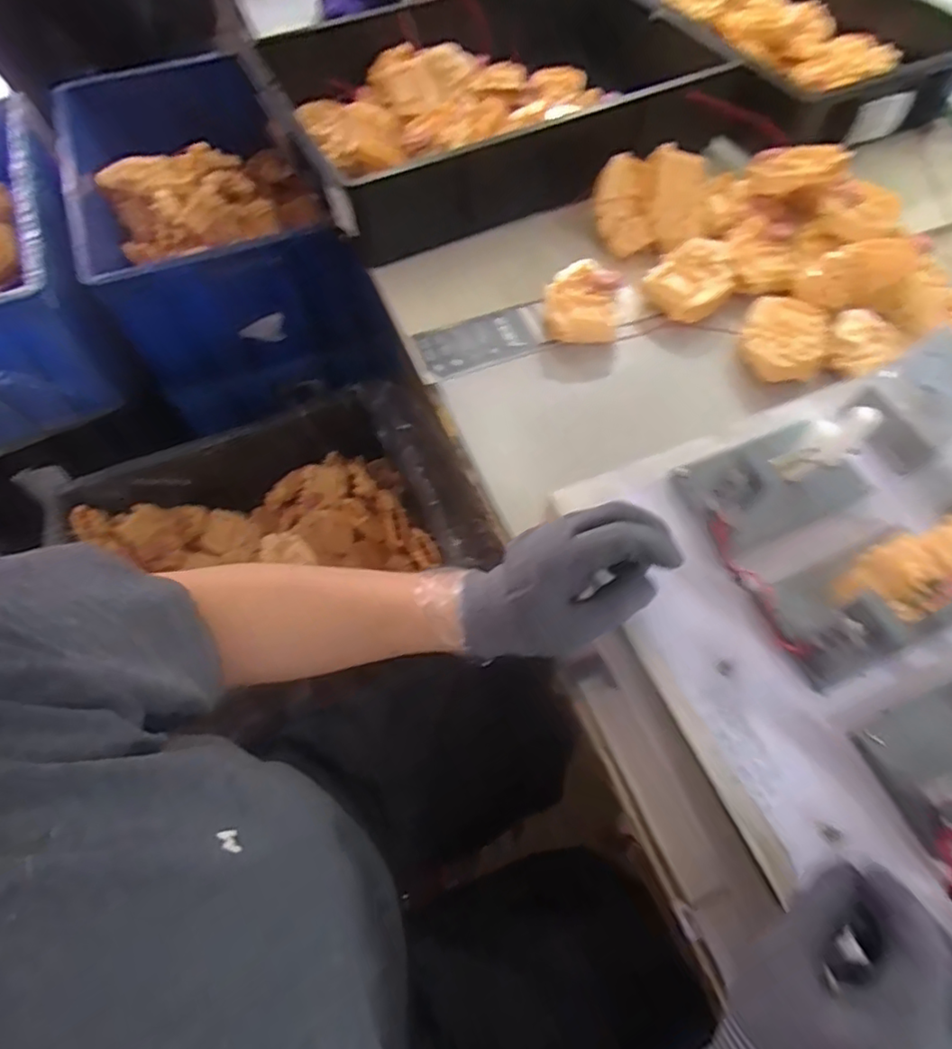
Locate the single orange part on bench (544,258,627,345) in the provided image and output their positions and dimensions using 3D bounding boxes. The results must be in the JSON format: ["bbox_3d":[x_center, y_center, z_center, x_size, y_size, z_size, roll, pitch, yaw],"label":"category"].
[{"bbox_3d":[0.106,-0.220,0.596,0.073,0.029,0.099,13,61,8],"label":"single orange part on bench"}]

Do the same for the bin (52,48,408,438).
[{"bbox_3d":[-0.444,-0.494,1.028,0.364,0.281,0.572,-25,63,-13],"label":"bin"}]

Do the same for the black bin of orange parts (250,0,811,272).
[{"bbox_3d":[0.034,-0.521,0.733,0.536,0.096,0.365,-21,62,-11],"label":"black bin of orange parts"}]

